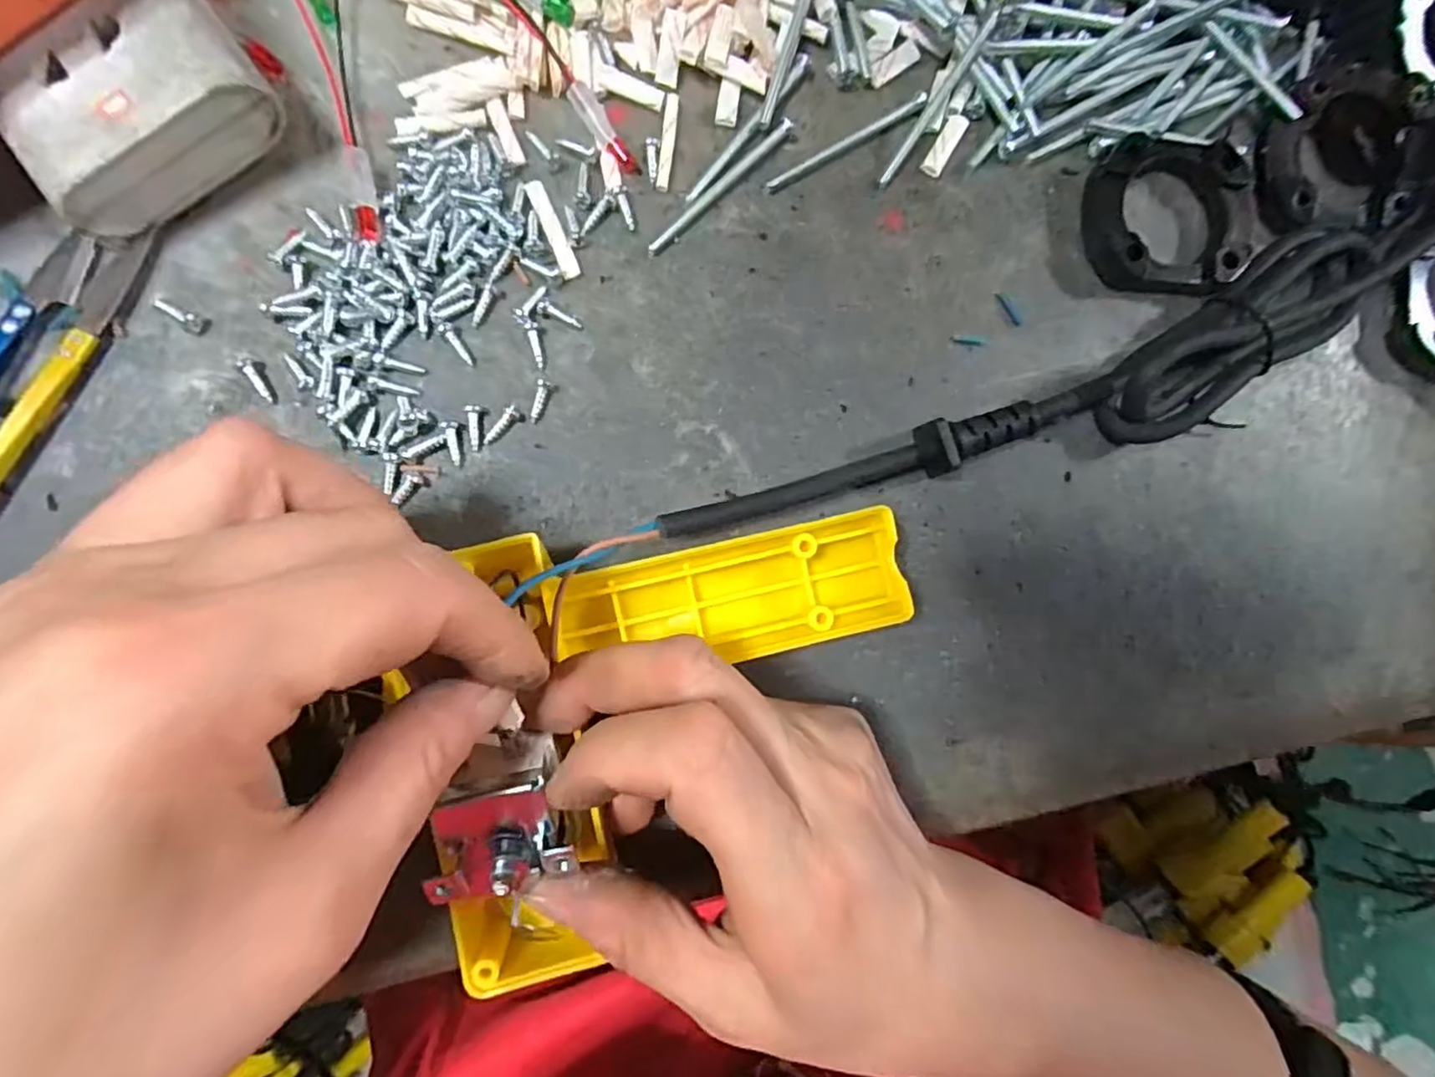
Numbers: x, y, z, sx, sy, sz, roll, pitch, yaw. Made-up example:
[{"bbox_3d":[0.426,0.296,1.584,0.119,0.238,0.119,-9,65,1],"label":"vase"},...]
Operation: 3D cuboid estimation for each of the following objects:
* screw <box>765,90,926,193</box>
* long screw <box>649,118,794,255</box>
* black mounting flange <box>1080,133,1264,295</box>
[{"bbox_3d":[0.042,-0.130,0.215,0.060,0.006,0.005,-30,92,-7],"label":"screw"},{"bbox_3d":[0.001,-0.113,0.210,0.062,0.006,0.004,-43,94,-6],"label":"long screw"},{"bbox_3d":[0.155,-0.110,0.224,0.058,0.013,0.050,4,88,-7],"label":"black mounting flange"}]

